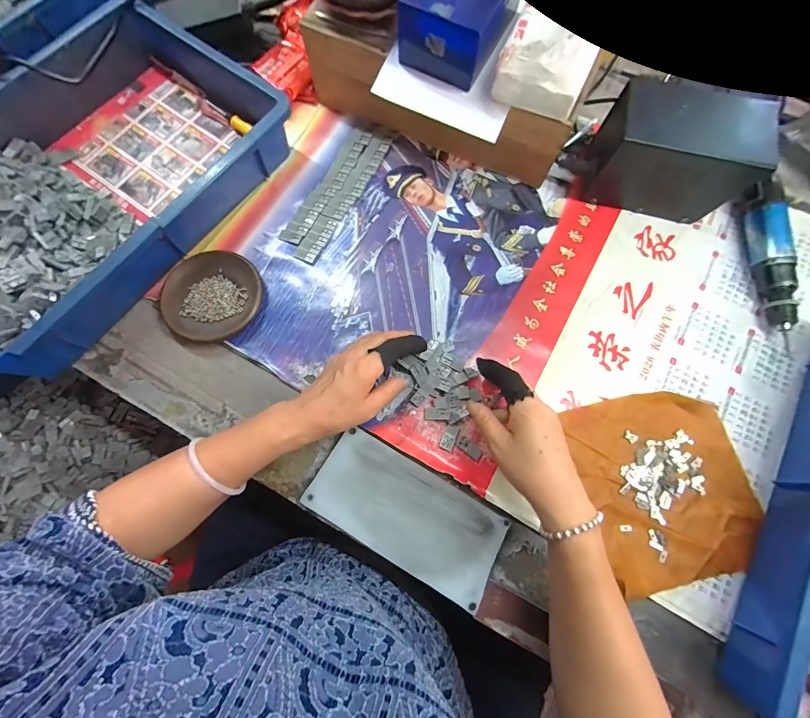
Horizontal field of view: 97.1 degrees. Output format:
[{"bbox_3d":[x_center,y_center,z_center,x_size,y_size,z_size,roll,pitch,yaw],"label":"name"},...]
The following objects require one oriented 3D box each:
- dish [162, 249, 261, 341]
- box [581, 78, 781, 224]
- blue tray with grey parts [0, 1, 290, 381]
[{"bbox_3d":[-0.228,-0.075,0.424,0.110,0.016,0.115,0,75,-1],"label":"dish"},{"bbox_3d":[0.320,-0.250,0.432,0.157,0.116,0.096,15,75,3],"label":"box"},{"bbox_3d":[-0.366,-0.217,0.426,0.281,0.075,0.425,37,77,8],"label":"blue tray with grey parts"}]

